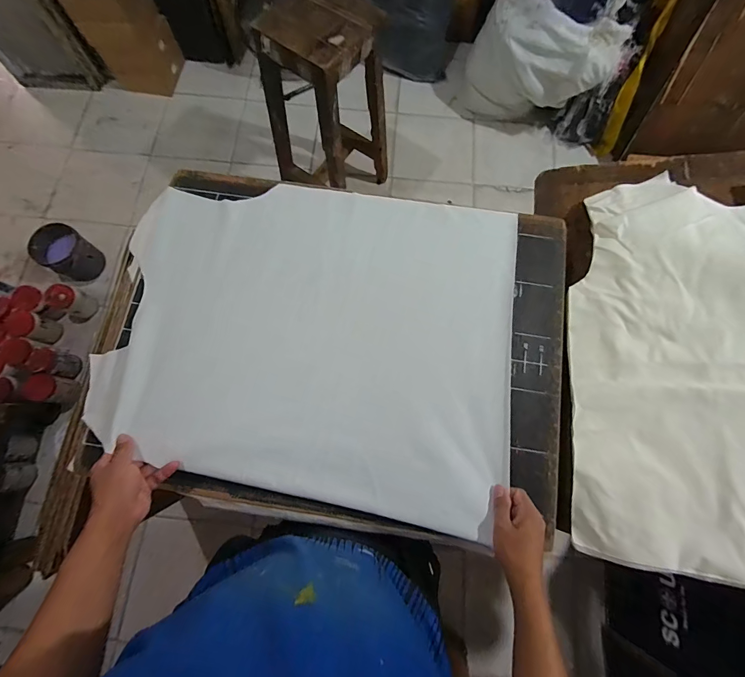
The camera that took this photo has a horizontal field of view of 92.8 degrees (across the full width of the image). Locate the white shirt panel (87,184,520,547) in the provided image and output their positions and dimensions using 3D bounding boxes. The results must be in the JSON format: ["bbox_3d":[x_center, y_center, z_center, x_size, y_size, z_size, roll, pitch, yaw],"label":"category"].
[{"bbox_3d":[-0.110,-0.025,0.630,0.696,0.058,0.561,10,75,1],"label":"white shirt panel"}]

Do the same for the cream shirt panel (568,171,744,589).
[{"bbox_3d":[0.647,0.024,0.593,0.560,0.052,0.720,1,76,21],"label":"cream shirt panel"}]

